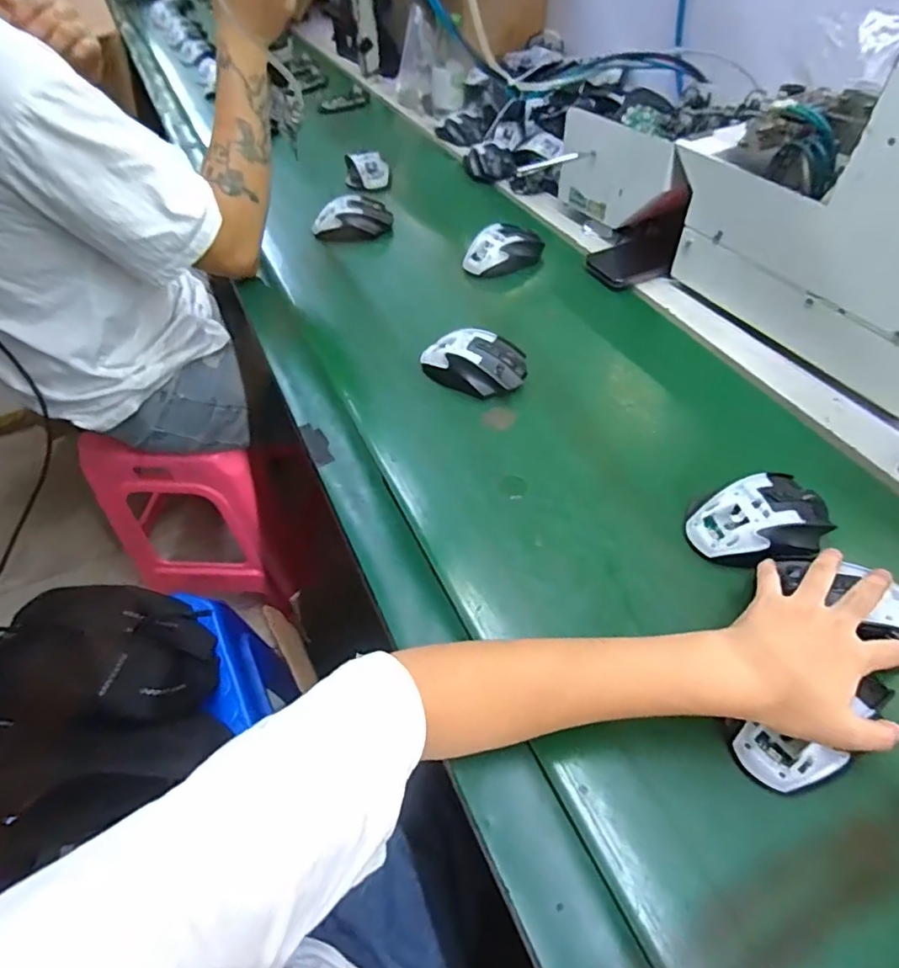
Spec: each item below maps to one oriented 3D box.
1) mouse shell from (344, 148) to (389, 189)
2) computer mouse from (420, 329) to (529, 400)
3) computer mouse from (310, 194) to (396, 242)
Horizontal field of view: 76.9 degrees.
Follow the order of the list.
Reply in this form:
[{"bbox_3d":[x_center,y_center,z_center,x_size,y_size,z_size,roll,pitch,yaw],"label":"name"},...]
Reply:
[{"bbox_3d":[-0.136,-0.528,0.955,0.075,0.043,0.063,-6,50,-2],"label":"mouse shell"},{"bbox_3d":[0.027,-0.130,0.613,0.112,0.045,0.068,19,53,18],"label":"computer mouse"},{"bbox_3d":[-0.142,-0.392,0.842,0.114,0.041,0.068,-6,50,-2],"label":"computer mouse"}]

